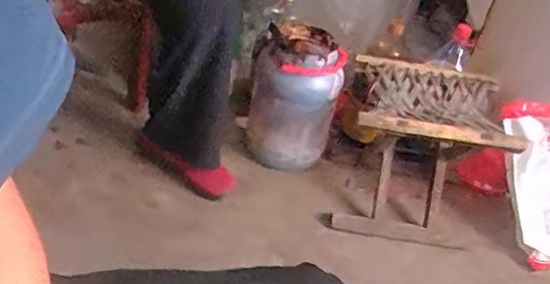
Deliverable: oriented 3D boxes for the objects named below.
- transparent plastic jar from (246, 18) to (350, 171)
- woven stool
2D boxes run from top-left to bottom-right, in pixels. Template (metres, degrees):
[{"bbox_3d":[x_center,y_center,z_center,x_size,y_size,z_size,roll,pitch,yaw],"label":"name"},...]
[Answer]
[{"bbox_3d":[0.037,-0.082,1.119,0.160,0.255,0.186,16,39,5],"label":"transparent plastic jar"},{"bbox_3d":[0.260,0.015,1.049,0.258,0.256,0.246,10,39,-3],"label":"woven stool"}]

